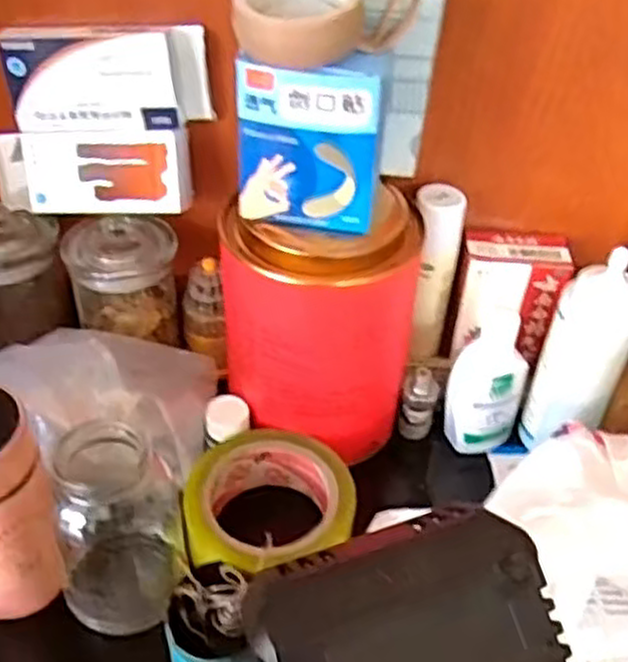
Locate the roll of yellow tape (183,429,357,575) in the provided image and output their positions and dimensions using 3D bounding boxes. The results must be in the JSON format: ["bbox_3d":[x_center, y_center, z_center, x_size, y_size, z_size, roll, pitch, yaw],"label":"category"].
[{"bbox_3d":[-0.027,0.113,0.489,0.104,0.042,0.095,2,40,-1],"label":"roll of yellow tape"}]

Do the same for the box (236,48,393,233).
[{"bbox_3d":[-0.002,-0.100,0.422,0.077,0.097,0.022,0,40,-3],"label":"box"}]

